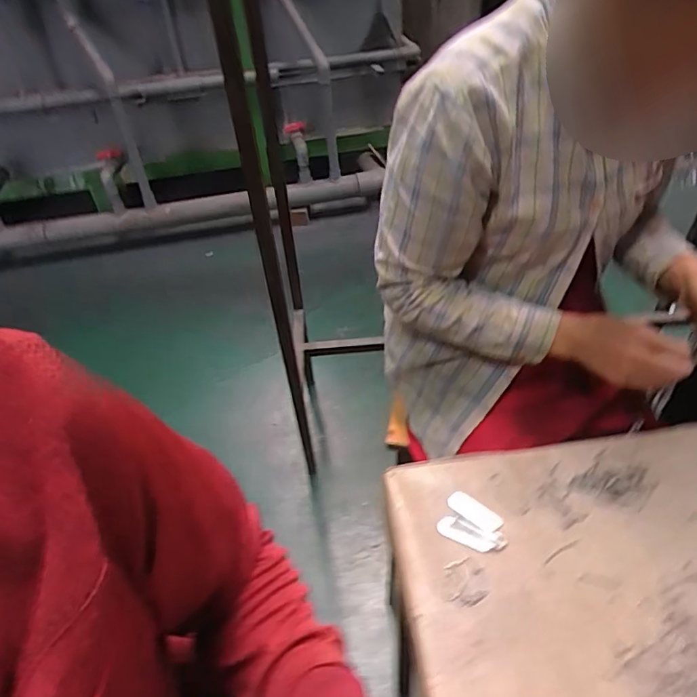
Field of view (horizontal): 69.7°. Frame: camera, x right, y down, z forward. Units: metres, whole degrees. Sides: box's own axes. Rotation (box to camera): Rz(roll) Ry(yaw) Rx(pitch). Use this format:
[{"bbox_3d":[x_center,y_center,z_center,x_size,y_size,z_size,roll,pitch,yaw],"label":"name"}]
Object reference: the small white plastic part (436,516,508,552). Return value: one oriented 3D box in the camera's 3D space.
[{"bbox_3d":[0.121,0.183,0.493,0.065,0.004,0.024,11,43,18],"label":"small white plastic part"}]

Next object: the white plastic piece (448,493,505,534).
[{"bbox_3d":[0.128,0.166,0.510,0.055,0.004,0.024,23,48,28],"label":"white plastic piece"}]

